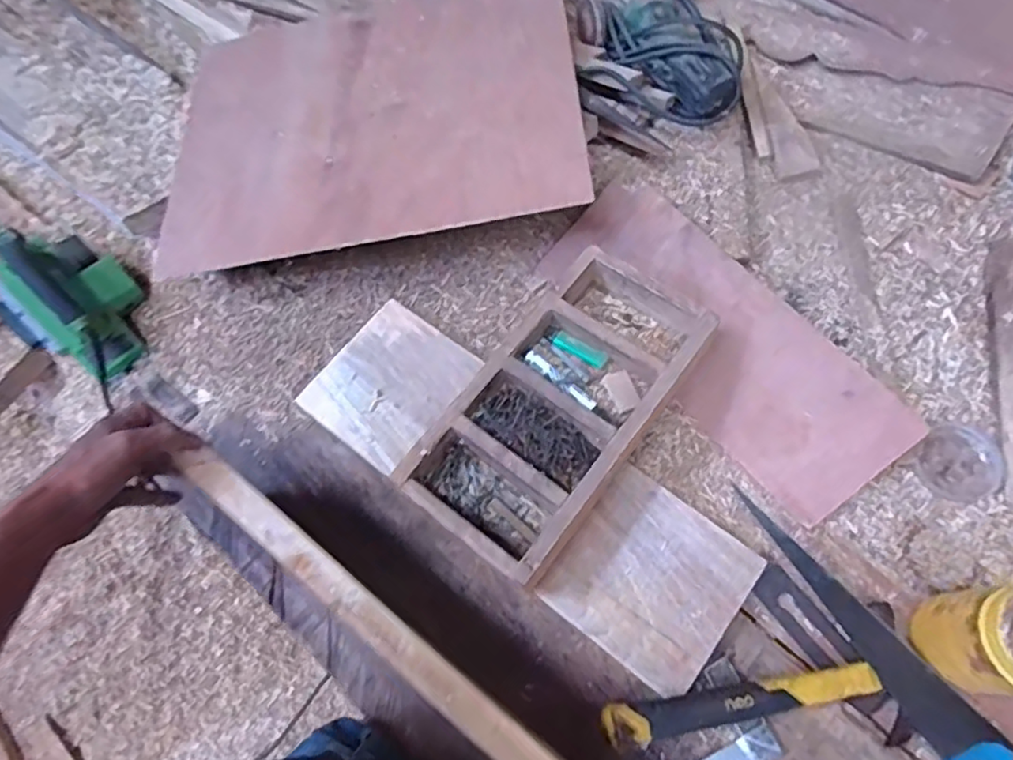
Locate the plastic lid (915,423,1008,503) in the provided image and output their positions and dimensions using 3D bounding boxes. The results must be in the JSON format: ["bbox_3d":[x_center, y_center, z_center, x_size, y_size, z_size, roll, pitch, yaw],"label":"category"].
[{"bbox_3d":[0.529,0.096,0.723,0.090,0.019,0.086,-1,64,2],"label":"plastic lid"}]

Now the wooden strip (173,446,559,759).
[{"bbox_3d":[-0.093,0.214,0.506,0.503,0.020,0.033,34,70,17],"label":"wooden strip"}]

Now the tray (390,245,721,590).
[{"bbox_3d":[0.061,0.033,0.707,0.182,0.086,0.362,35,70,18],"label":"tray"}]

